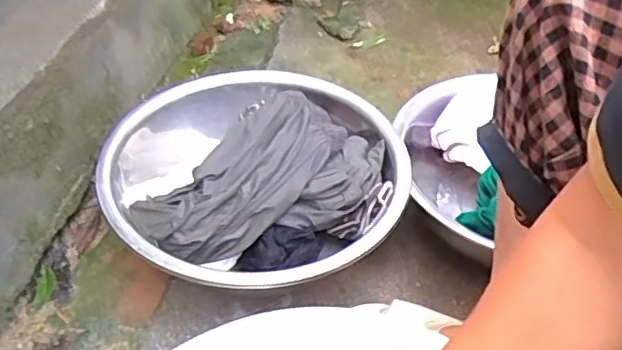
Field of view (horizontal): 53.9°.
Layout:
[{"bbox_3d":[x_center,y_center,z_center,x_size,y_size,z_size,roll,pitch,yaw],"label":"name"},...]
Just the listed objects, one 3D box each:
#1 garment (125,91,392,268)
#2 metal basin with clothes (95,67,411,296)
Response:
[{"bbox_3d":[-0.047,0.000,0.748,0.304,0.078,0.173,-33,53,-32],"label":"garment"},{"bbox_3d":[-0.071,0.017,0.805,0.364,0.170,0.379,1,42,-1],"label":"metal basin with clothes"}]

